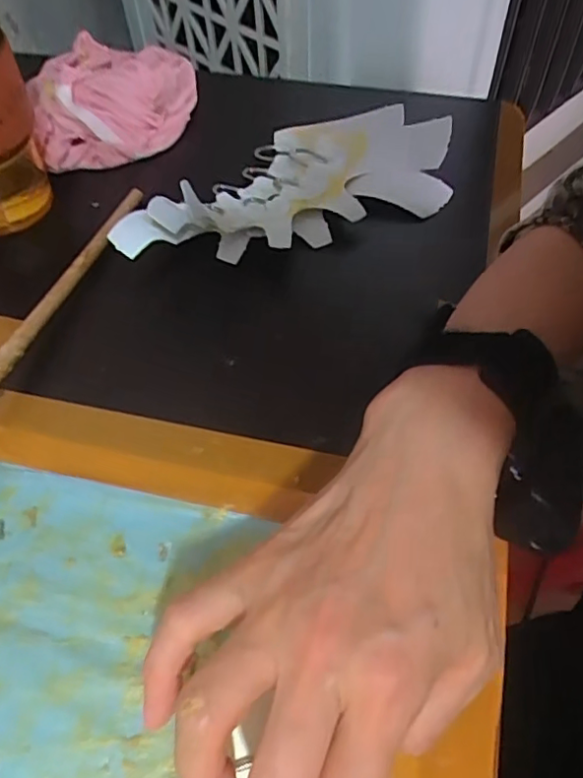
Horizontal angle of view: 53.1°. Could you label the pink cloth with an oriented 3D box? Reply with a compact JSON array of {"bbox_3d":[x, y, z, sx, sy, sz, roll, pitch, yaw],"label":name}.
[{"bbox_3d":[-0.139,-0.236,0.458,0.123,0.048,0.138,-14,56,-10],"label":"pink cloth"}]

